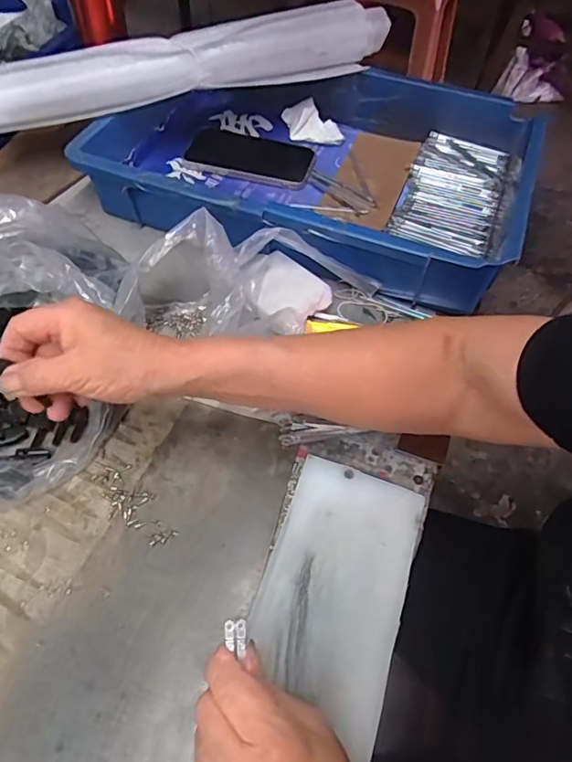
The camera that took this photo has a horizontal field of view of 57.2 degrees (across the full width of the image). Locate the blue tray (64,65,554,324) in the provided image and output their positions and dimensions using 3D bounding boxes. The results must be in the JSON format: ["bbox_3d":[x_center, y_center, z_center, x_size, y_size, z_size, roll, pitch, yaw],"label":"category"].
[{"bbox_3d":[0.029,-0.234,0.567,0.434,0.086,0.274,19,57,9],"label":"blue tray"}]

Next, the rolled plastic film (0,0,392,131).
[{"bbox_3d":[-0.097,-0.337,0.549,0.431,0.068,0.054,-17,59,-15],"label":"rolled plastic film"}]

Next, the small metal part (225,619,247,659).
[{"bbox_3d":[-0.028,0.139,0.287,0.012,0.004,0.016,-1,54,-5],"label":"small metal part"}]

